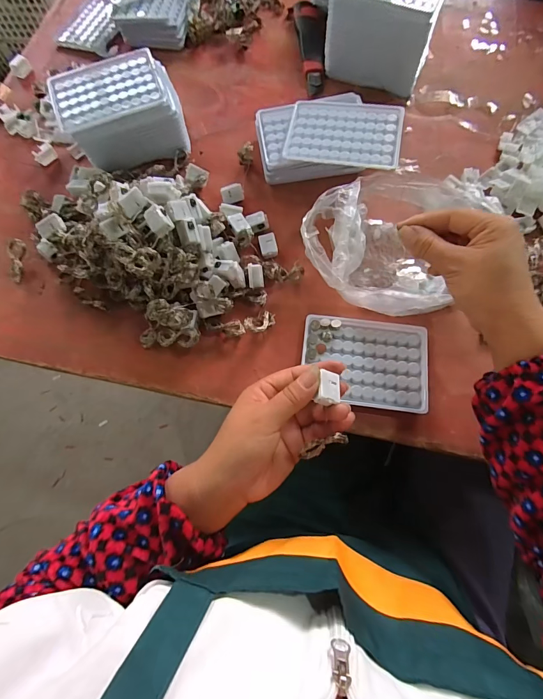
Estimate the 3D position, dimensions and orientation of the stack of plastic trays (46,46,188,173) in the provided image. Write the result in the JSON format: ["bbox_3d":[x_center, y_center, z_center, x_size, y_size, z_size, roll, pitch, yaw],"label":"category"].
[{"bbox_3d":[-0.188,-0.298,0.458,0.145,0.073,0.112,-20,71,-5],"label":"stack of plastic trays"}]

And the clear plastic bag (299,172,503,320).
[{"bbox_3d":[0.142,-0.120,0.399,0.204,0.052,0.160,-15,71,-3],"label":"clear plastic bag"}]

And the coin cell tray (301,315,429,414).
[{"bbox_3d":[0.098,0.012,0.378,0.129,0.014,0.093,7,71,4],"label":"coin cell tray"}]

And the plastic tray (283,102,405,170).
[{"bbox_3d":[0.085,-0.256,0.419,0.129,0.012,0.091,10,73,5],"label":"plastic tray"}]

